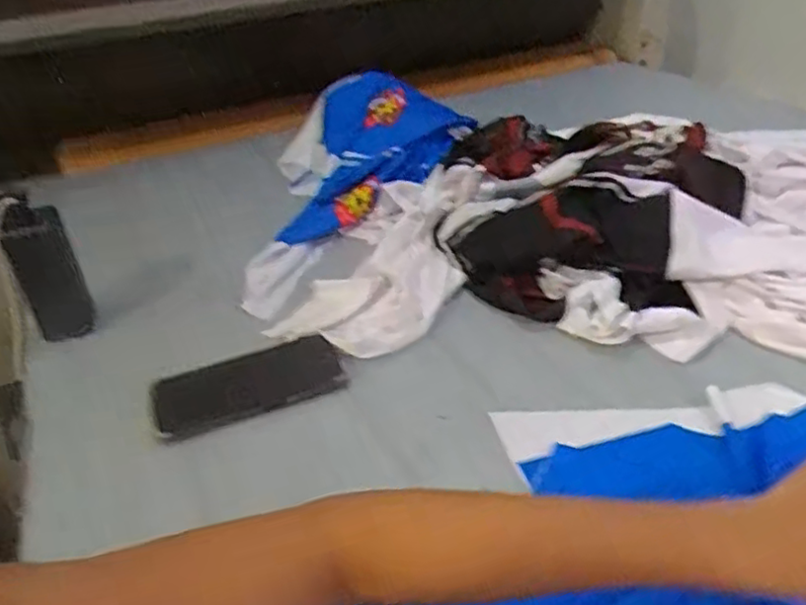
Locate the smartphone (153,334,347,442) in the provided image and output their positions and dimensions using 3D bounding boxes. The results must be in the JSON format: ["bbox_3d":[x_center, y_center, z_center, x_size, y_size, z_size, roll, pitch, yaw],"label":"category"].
[{"bbox_3d":[-0.144,0.073,0.607,0.167,0.014,0.084,-15,39,-8],"label":"smartphone"}]

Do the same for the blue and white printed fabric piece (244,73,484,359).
[{"bbox_3d":[-0.047,-0.144,0.831,0.283,0.114,0.562,-4,34,1],"label":"blue and white printed fabric piece"}]

